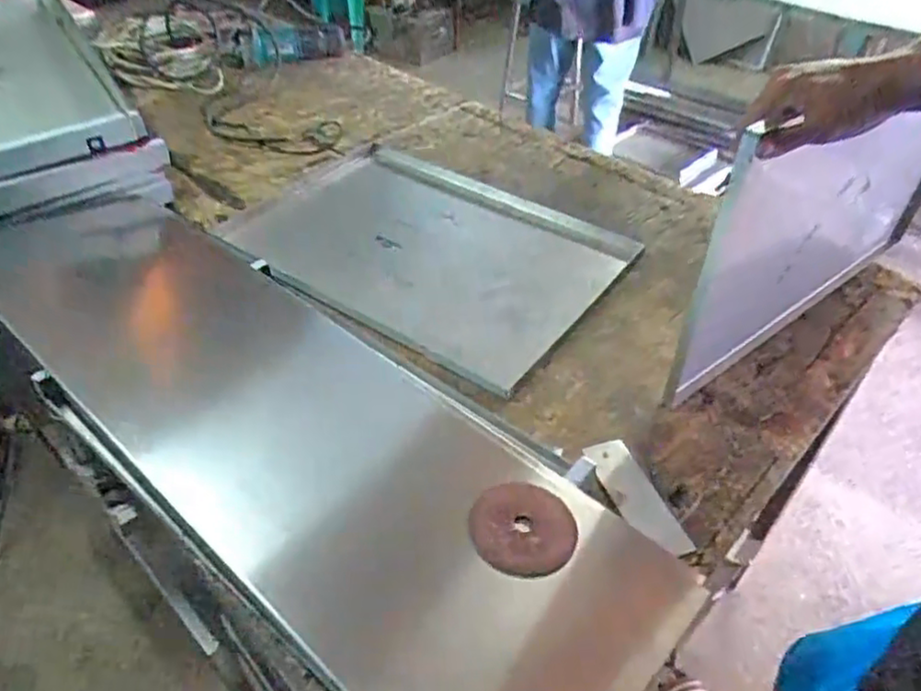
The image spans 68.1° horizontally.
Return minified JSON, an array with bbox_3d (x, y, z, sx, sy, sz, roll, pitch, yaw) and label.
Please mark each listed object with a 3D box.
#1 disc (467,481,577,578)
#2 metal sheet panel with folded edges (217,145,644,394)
[{"bbox_3d":[0.053,0.151,0.572,0.087,0.011,0.089,1,41,-1],"label":"disc"},{"bbox_3d":[-0.054,-0.151,0.966,0.504,0.025,0.371,25,46,24],"label":"metal sheet panel with folded edges"}]

